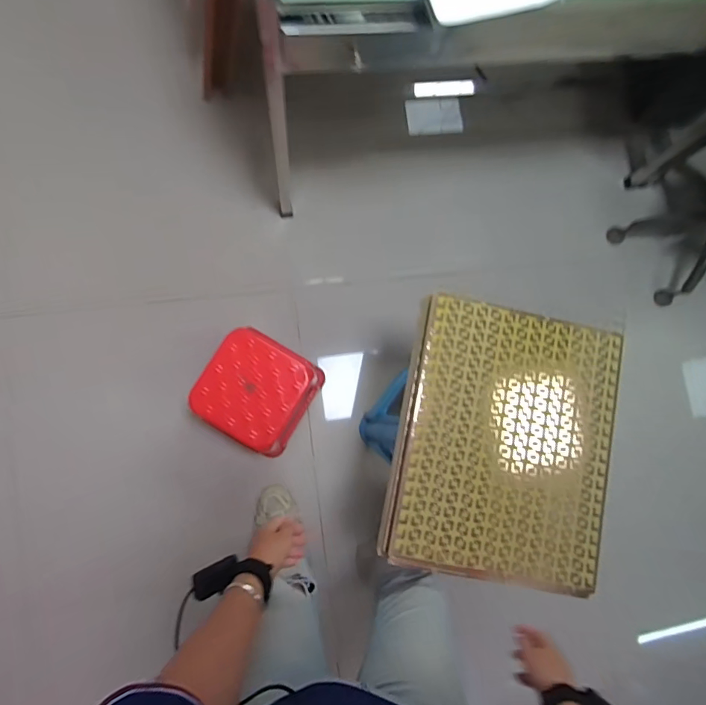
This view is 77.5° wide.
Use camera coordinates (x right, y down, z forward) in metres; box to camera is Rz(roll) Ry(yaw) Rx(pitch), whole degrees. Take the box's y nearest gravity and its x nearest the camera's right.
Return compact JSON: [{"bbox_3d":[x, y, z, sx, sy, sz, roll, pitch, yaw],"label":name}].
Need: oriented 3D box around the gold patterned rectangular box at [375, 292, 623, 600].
[{"bbox_3d":[0.292,0.172,0.849,0.397,0.058,0.502,12,82,-5],"label":"gold patterned rectangular box"}]

